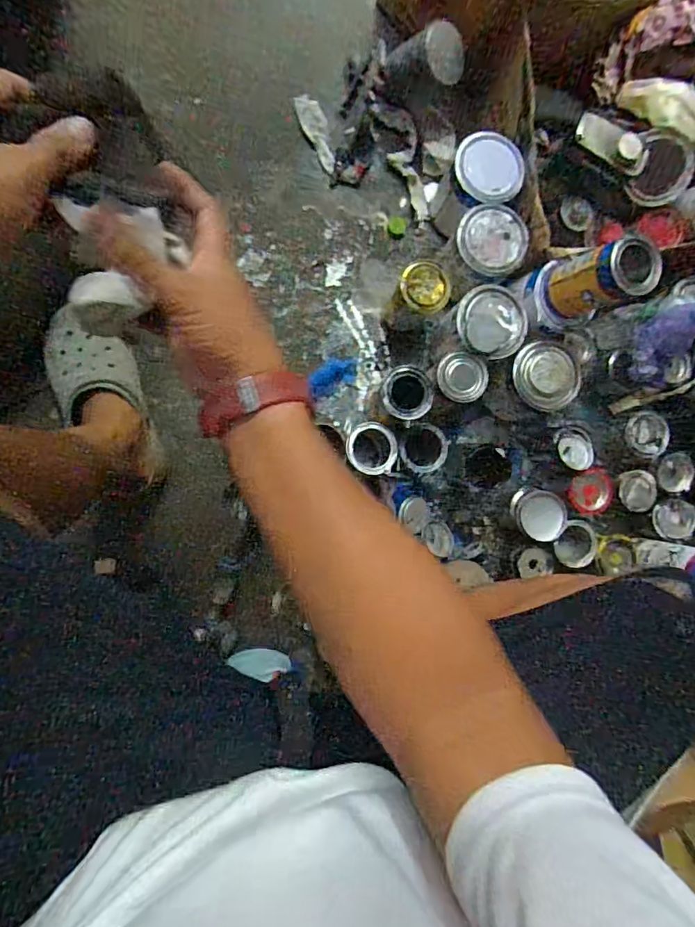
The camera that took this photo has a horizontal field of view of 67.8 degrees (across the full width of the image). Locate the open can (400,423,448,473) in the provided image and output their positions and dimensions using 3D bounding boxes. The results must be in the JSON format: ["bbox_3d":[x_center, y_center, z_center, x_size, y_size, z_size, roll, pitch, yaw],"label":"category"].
[{"bbox_3d":[0.117,-0.023,0.827,0.068,0.064,0.074,0,88,-10],"label":"open can"}]

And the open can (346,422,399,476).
[{"bbox_3d":[0.025,-0.021,0.806,0.075,0.129,0.084,-26,92,-10],"label":"open can"}]

